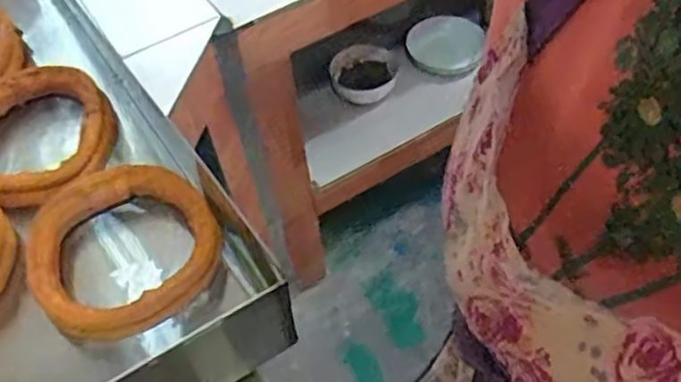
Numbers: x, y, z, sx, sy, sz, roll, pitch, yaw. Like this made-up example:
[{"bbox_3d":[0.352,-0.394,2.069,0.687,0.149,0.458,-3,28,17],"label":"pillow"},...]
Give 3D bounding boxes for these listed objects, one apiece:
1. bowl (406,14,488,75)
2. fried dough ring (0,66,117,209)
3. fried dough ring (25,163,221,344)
[{"bbox_3d":[0.229,-0.317,1.523,0.139,0.062,0.151,-3,50,3],"label":"bowl"},{"bbox_3d":[-0.317,-0.063,0.704,0.166,0.026,0.153,-3,50,3],"label":"fried dough ring"},{"bbox_3d":[-0.192,0.048,0.623,0.158,0.033,0.157,-3,50,3],"label":"fried dough ring"}]

